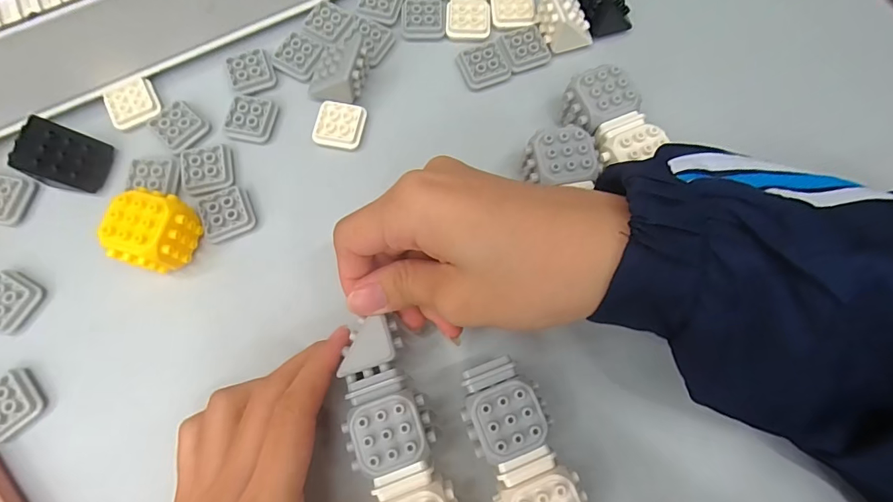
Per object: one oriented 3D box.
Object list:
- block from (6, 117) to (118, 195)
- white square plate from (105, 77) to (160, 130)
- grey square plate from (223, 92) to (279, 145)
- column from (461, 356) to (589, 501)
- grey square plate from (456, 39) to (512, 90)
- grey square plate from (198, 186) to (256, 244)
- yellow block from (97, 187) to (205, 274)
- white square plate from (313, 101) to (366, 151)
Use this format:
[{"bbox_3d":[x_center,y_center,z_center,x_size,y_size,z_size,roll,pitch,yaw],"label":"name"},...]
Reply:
[{"bbox_3d":[-0.205,-0.051,0.240,0.029,0.025,0.031,12,75,1],"label":"block"},{"bbox_3d":[-0.184,-0.087,0.262,0.027,0.004,0.026,-27,78,-8],"label":"white square plate"},{"bbox_3d":[-0.115,-0.078,0.262,0.026,0.005,0.029,9,75,1],"label":"grey square plate"},{"bbox_3d":[0.032,0.090,0.203,0.036,0.038,0.079,-20,75,-7],"label":"column"},{"bbox_3d":[0.022,-0.113,0.273,0.029,0.006,0.027,-23,77,-7],"label":"grey square plate"},{"bbox_3d":[-0.120,-0.020,0.246,0.026,0.006,0.026,-20,77,-7],"label":"grey square plate"},{"bbox_3d":[-0.147,-0.009,0.229,0.030,0.035,0.036,15,75,2],"label":"yellow block"},{"bbox_3d":[-0.062,-0.073,0.263,0.027,0.009,0.028,9,75,1],"label":"white square plate"}]

